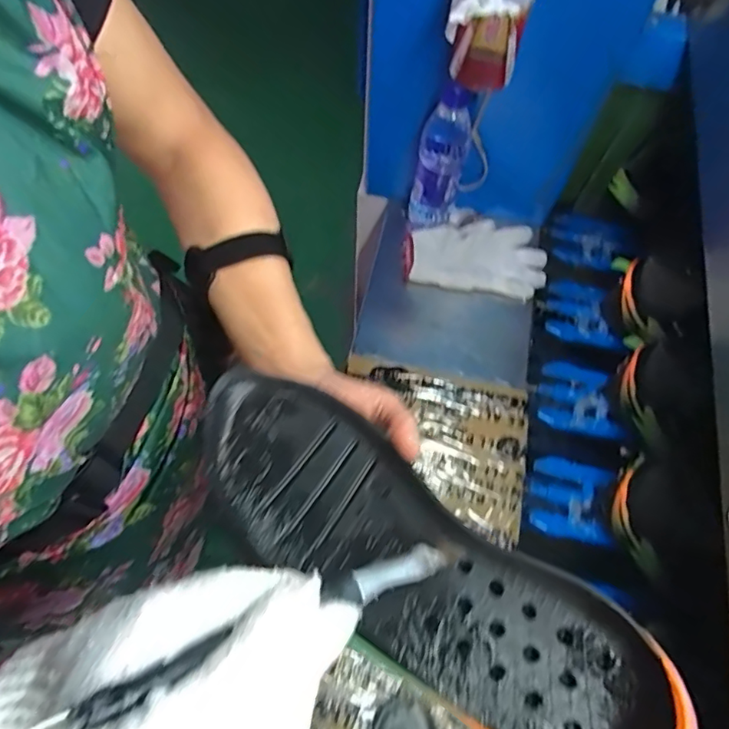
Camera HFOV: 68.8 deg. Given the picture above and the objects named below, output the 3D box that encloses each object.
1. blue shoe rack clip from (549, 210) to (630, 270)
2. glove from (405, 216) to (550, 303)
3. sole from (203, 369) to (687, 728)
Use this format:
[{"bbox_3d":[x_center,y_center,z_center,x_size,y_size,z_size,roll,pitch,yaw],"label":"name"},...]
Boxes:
[{"bbox_3d":[0.348,-0.196,0.847,0.114,0.031,0.094,31,68,11],"label":"blue shoe rack clip"},{"bbox_3d":[0.162,-0.160,0.770,0.201,0.031,0.112,8,66,1],"label":"glove"},{"bbox_3d":[0.015,0.093,0.265,0.258,0.039,0.082,33,68,25],"label":"sole"}]

